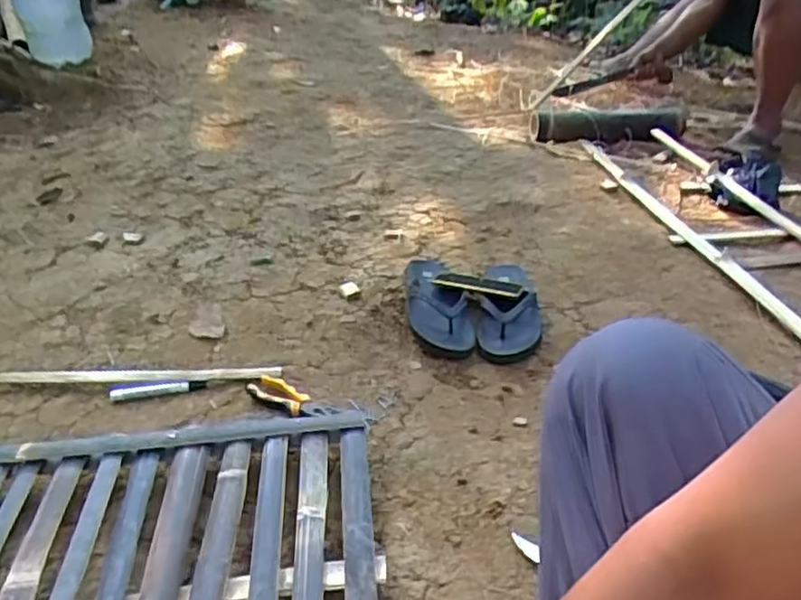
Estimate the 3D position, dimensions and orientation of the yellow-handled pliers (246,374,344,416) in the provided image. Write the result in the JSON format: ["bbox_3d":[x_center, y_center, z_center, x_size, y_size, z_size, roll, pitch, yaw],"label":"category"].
[{"bbox_3d":[-0.159,0.149,1.018,0.164,0.027,0.049,16,37,30],"label":"yellow-handled pliers"}]

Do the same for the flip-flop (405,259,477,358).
[{"bbox_3d":[0.067,-0.003,1.208,0.113,0.059,0.277,-4,31,0],"label":"flip-flop"}]

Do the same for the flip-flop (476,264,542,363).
[{"bbox_3d":[0.189,0.009,1.187,0.106,0.053,0.270,0,31,7],"label":"flip-flop"}]

